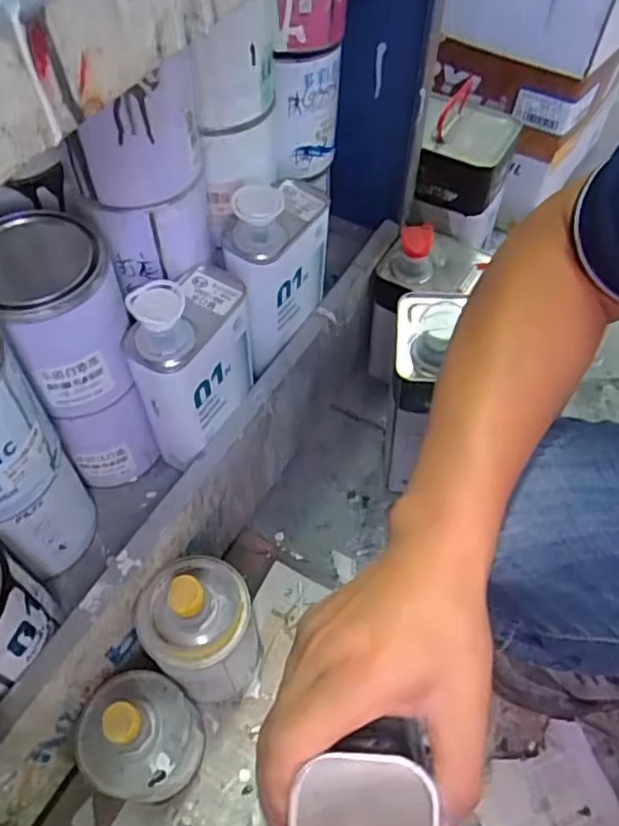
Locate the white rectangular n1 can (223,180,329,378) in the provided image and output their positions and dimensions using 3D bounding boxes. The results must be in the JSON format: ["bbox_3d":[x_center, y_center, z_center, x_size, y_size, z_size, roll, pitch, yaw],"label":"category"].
[{"bbox_3d":[-0.032,-0.143,0.613,0.056,0.171,0.136,31,62,20],"label":"white rectangular n1 can"}]

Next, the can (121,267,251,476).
[{"bbox_3d":[-0.099,-0.046,0.561,0.058,0.190,0.117,25,60,17],"label":"can"}]

